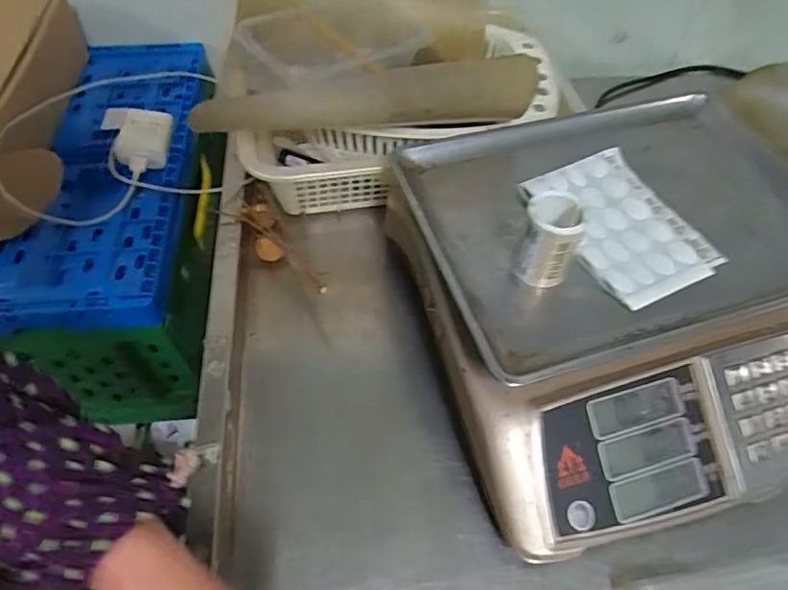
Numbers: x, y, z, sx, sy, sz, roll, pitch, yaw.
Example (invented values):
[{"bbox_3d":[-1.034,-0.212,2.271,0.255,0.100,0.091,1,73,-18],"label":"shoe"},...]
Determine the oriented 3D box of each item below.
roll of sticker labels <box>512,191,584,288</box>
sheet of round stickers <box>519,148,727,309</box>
[{"bbox_3d":[0.113,-0.041,0.409,0.039,0.058,0.043,17,56,10],"label":"roll of sticker labels"},{"bbox_3d":[0.187,-0.060,0.458,0.107,0.006,0.144,-21,58,-16],"label":"sheet of round stickers"}]

